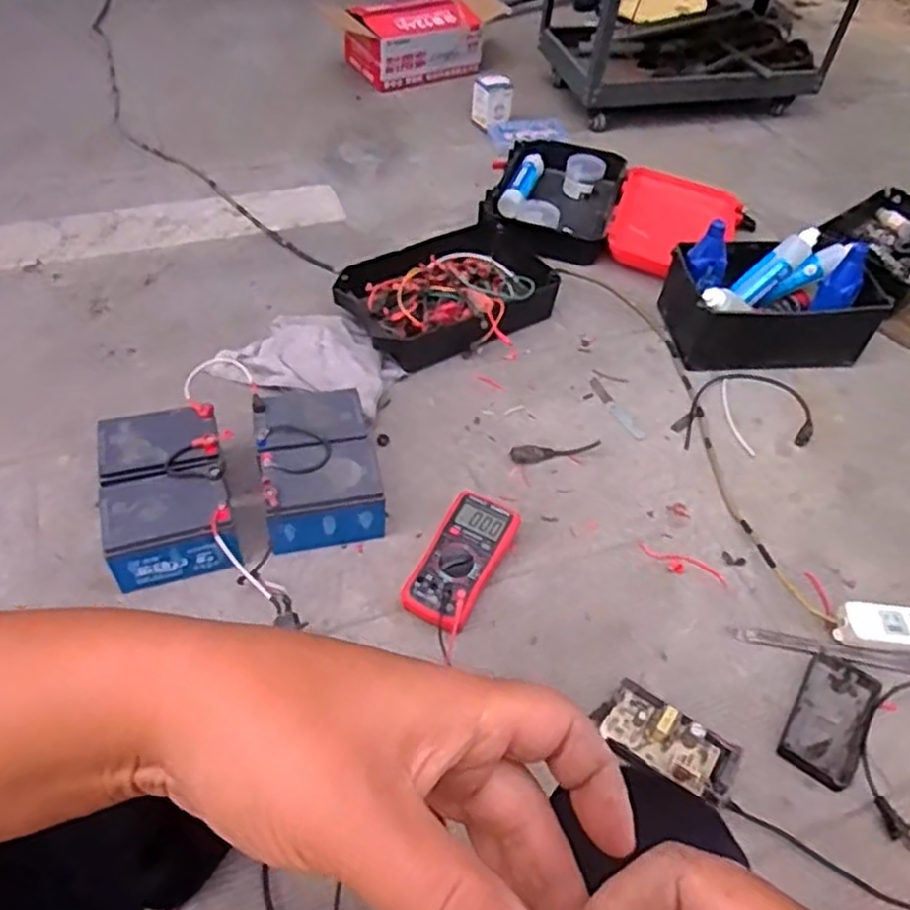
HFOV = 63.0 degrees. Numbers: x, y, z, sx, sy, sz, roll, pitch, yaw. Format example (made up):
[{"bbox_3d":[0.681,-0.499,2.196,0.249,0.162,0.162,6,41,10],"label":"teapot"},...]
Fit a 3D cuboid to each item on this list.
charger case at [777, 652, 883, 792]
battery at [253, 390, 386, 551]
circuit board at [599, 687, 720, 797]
[{"bbox_3d":[0.445,0.311,0.883,0.079,0.026,0.146,29,53,19],"label":"charger case"},{"bbox_3d":[-0.185,0.014,1.015,0.149,0.093,0.215,-9,51,-13],"label":"battery"},{"bbox_3d":[0.233,0.318,0.839,0.122,0.024,0.066,29,53,19],"label":"circuit board"}]

